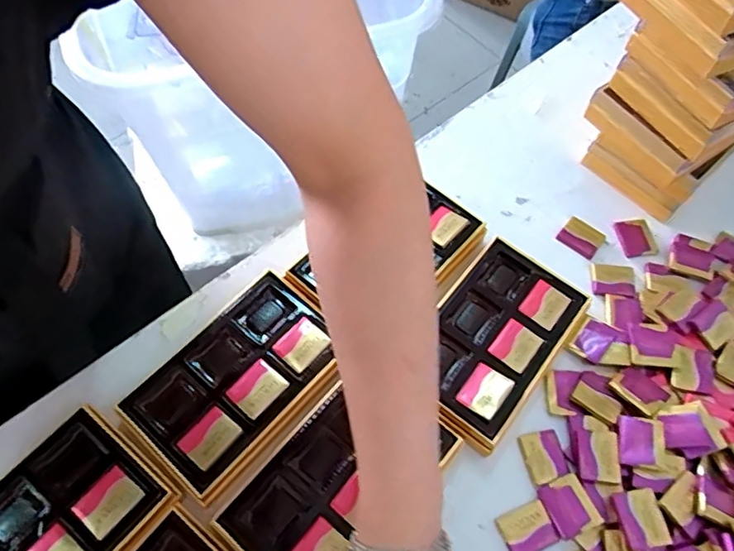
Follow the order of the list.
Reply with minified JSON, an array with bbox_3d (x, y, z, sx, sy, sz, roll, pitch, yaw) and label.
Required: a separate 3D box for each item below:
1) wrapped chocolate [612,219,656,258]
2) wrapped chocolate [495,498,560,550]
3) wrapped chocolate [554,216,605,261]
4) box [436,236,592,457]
[{"bbox_3d":[0.263,-0.036,0.559,0.033,0.007,0.042,-4,61,-5],"label":"wrapped chocolate"},{"bbox_3d":[0.120,0.191,0.428,0.037,0.007,0.034,-20,63,-14],"label":"wrapped chocolate"},{"bbox_3d":[0.209,-0.037,0.554,0.039,0.005,0.031,36,65,16],"label":"wrapped chocolate"},{"bbox_3d":[0.105,0.054,0.487,0.103,0.031,0.164,36,65,16],"label":"box"}]

